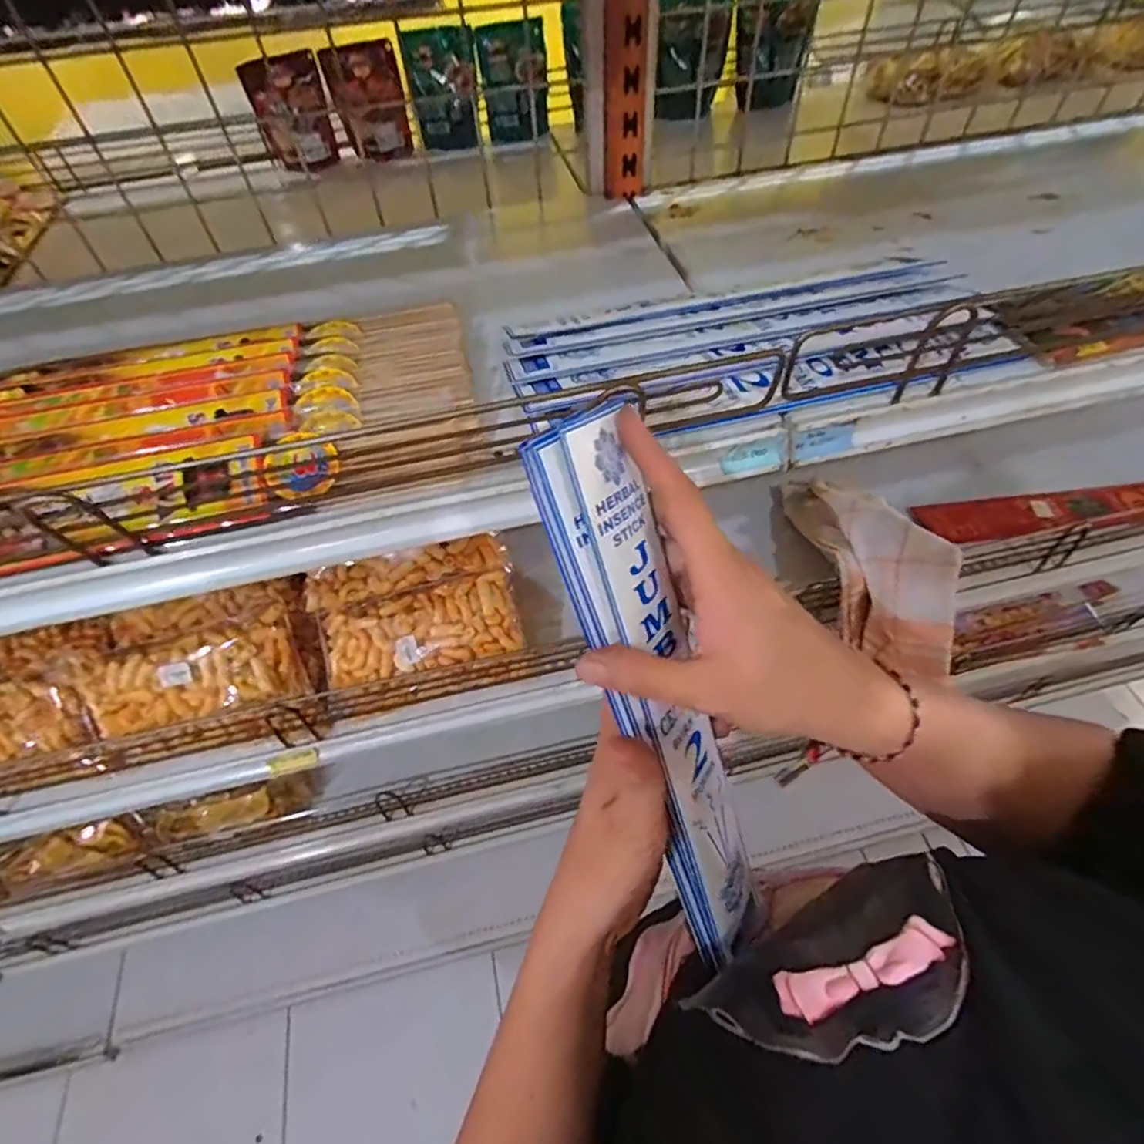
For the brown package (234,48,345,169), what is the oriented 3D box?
[{"bbox_3d":[-0.345,-0.565,0.729,0.089,0.110,0.018,-9,54,-3],"label":"brown package"}]

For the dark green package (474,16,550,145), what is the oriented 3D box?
[{"bbox_3d":[-0.072,-0.625,0.755,0.085,0.113,0.021,-14,54,-7],"label":"dark green package"}]

